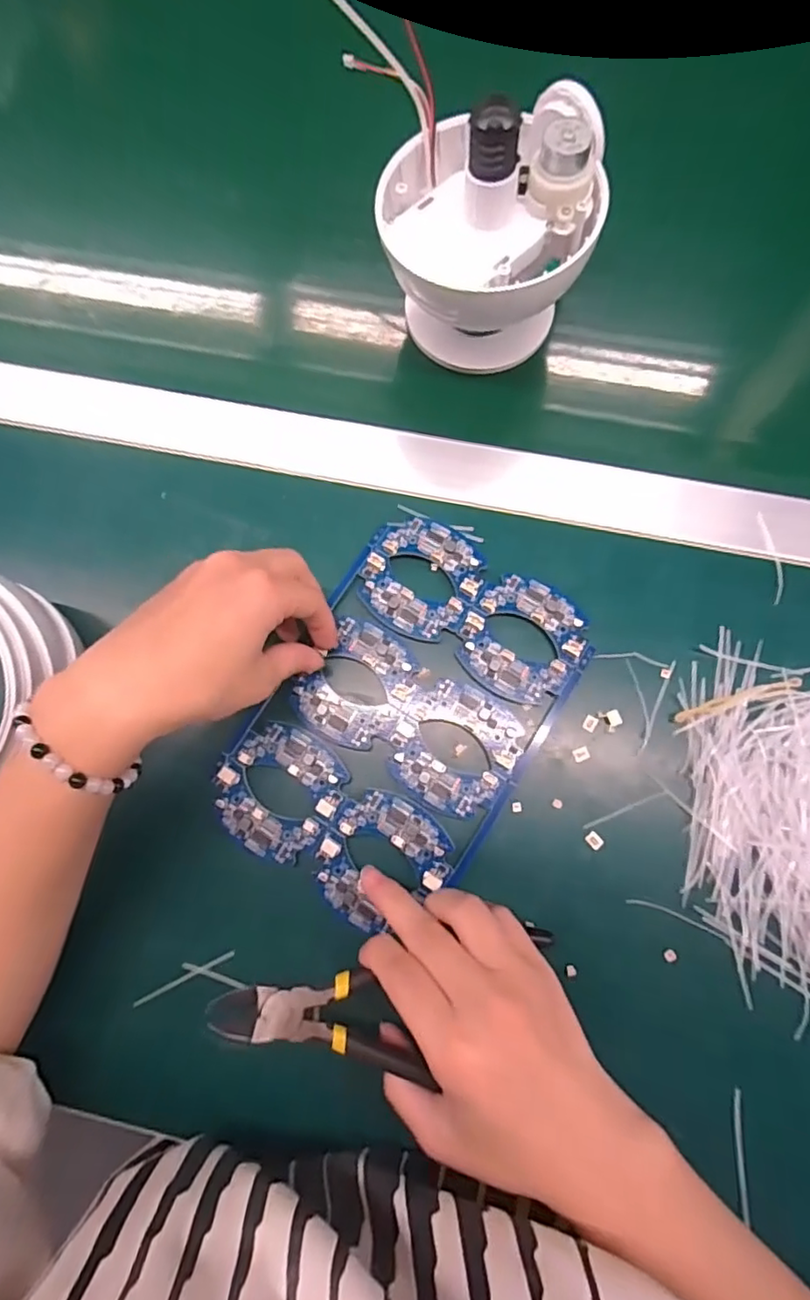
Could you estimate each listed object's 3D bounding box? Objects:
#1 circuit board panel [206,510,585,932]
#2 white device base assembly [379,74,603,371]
[{"bbox_3d":[0.001,0.034,0.308,0.133,0.009,0.195,31,78,9],"label":"circuit board panel"},{"bbox_3d":[0.043,-0.225,0.319,0.113,0.113,0.095,21,77,6],"label":"white device base assembly"}]

